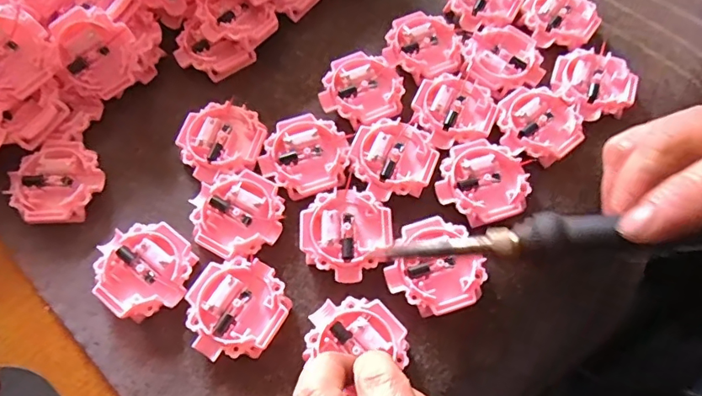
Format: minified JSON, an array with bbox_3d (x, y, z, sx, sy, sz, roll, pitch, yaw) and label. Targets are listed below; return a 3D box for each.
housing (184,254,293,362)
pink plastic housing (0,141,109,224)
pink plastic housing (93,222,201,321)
[{"bbox_3d":[-0.062,0.061,0.265,0.052,0.014,0.054,26,69,11],"label":"housing"},{"bbox_3d":[-0.180,-0.009,0.298,0.050,0.016,0.051,0,65,0],"label":"pink plastic housing"},{"bbox_3d":[-0.117,0.041,0.275,0.053,0.016,0.051,34,71,14],"label":"pink plastic housing"}]

